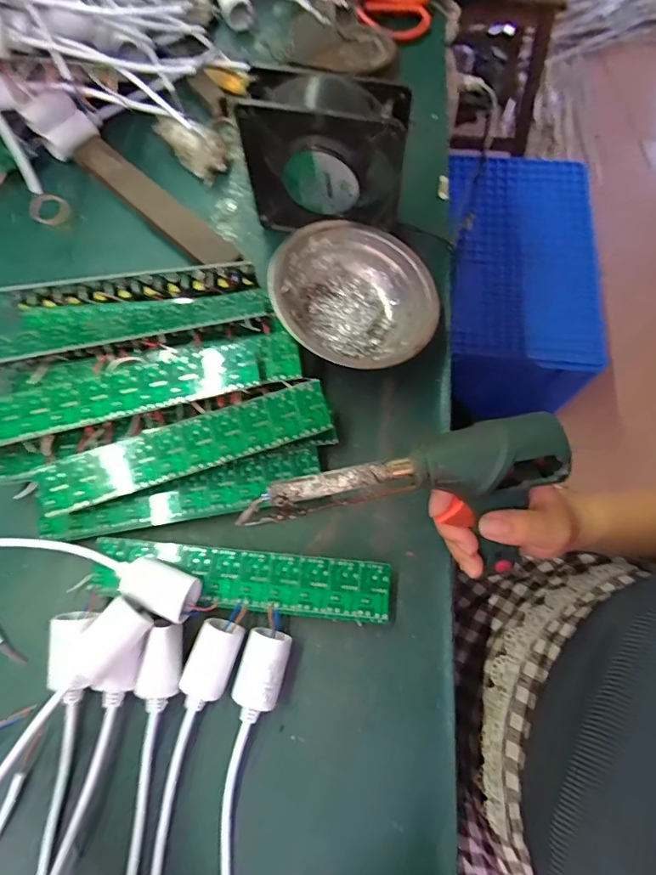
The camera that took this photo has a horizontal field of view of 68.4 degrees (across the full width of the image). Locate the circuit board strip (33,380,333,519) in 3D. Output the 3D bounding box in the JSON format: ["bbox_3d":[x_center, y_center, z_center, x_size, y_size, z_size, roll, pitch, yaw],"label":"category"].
[{"bbox_3d":[-0.098,0.008,0.335,0.201,0.007,0.040,-18,89,-4],"label":"circuit board strip"}]

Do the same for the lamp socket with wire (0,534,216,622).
[{"bbox_3d":[-0.170,0.085,0.327,0.188,0.031,0.031,14,72,5],"label":"lamp socket with wire"}]

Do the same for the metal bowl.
[{"bbox_3d":[0.023,-0.107,0.380,0.123,0.064,0.124,0,71,0],"label":"metal bowl"}]

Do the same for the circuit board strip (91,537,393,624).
[{"bbox_3d":[-0.059,0.096,0.331,0.202,0.004,0.038,5,74,2],"label":"circuit board strip"}]

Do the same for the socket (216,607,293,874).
[{"bbox_3d":[-0.050,0.216,0.292,0.032,0.031,0.206,6,72,2],"label":"socket"}]

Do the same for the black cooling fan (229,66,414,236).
[{"bbox_3d":[-0.001,-0.216,0.377,0.119,0.106,0.040,13,72,4],"label":"black cooling fan"}]

